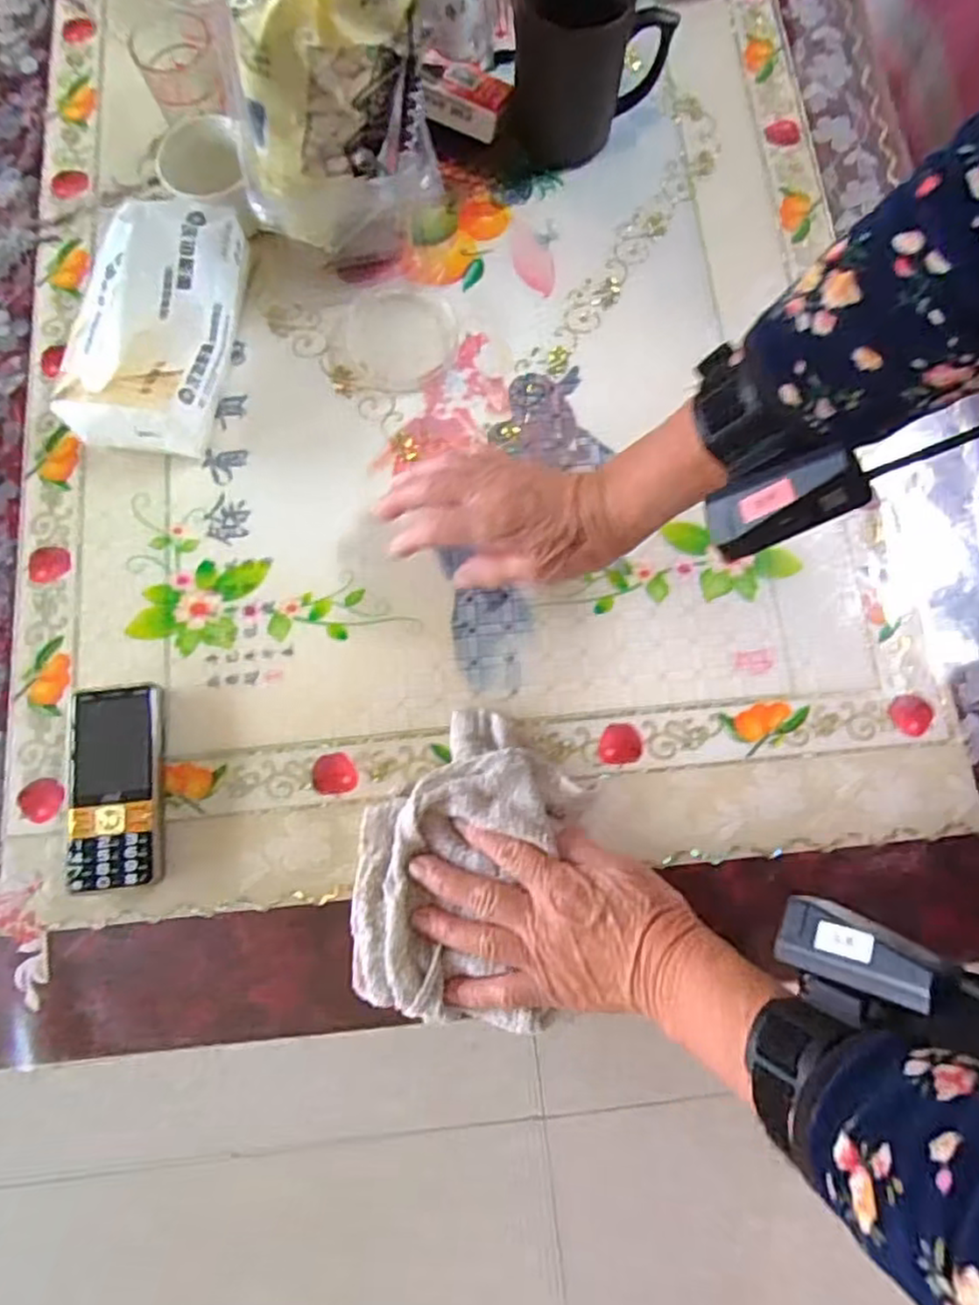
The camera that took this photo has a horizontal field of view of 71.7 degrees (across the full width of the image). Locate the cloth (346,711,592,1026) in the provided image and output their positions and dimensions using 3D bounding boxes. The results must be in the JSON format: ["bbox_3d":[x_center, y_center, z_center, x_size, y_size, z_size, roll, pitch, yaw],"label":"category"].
[{"bbox_3d":[-0.015,0.127,0.414,0.127,0.027,0.179,16,78,3],"label":"cloth"}]

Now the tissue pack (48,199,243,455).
[{"bbox_3d":[-0.238,-0.229,0.486,0.111,0.056,0.166,5,76,-3],"label":"tissue pack"}]

